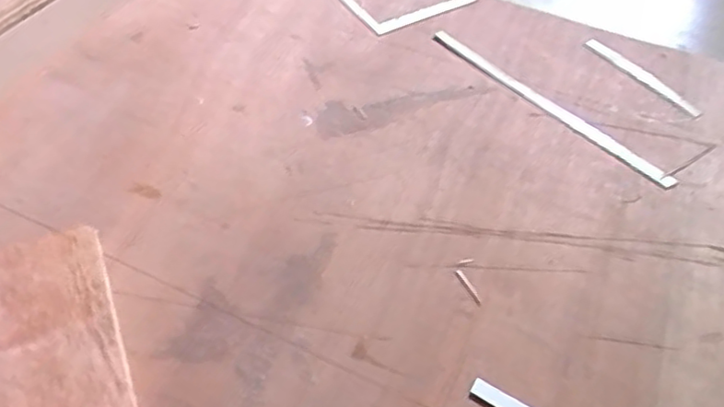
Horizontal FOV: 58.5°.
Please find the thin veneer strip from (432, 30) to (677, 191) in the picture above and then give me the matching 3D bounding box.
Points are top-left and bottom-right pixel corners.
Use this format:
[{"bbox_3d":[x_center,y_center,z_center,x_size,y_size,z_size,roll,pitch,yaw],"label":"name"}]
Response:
[{"bbox_3d":[0.157,-0.090,0.564,0.014,0.008,0.256,-32,57,-27],"label":"thin veneer strip"}]

